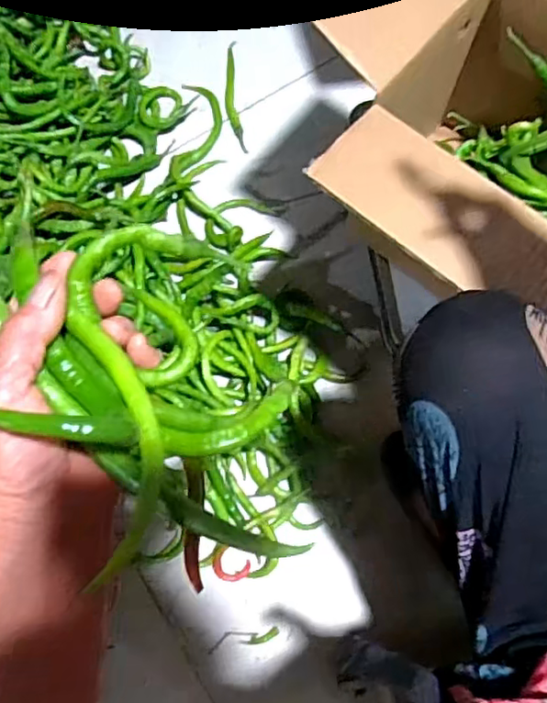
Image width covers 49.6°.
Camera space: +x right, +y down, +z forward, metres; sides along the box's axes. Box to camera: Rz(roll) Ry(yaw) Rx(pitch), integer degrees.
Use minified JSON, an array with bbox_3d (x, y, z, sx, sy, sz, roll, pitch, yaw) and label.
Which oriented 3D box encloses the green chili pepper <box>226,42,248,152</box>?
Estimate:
[{"bbox_3d":[-0.059,-0.385,0.892,0.026,0.014,0.200,-4,75,-1],"label":"green chili pepper"}]

